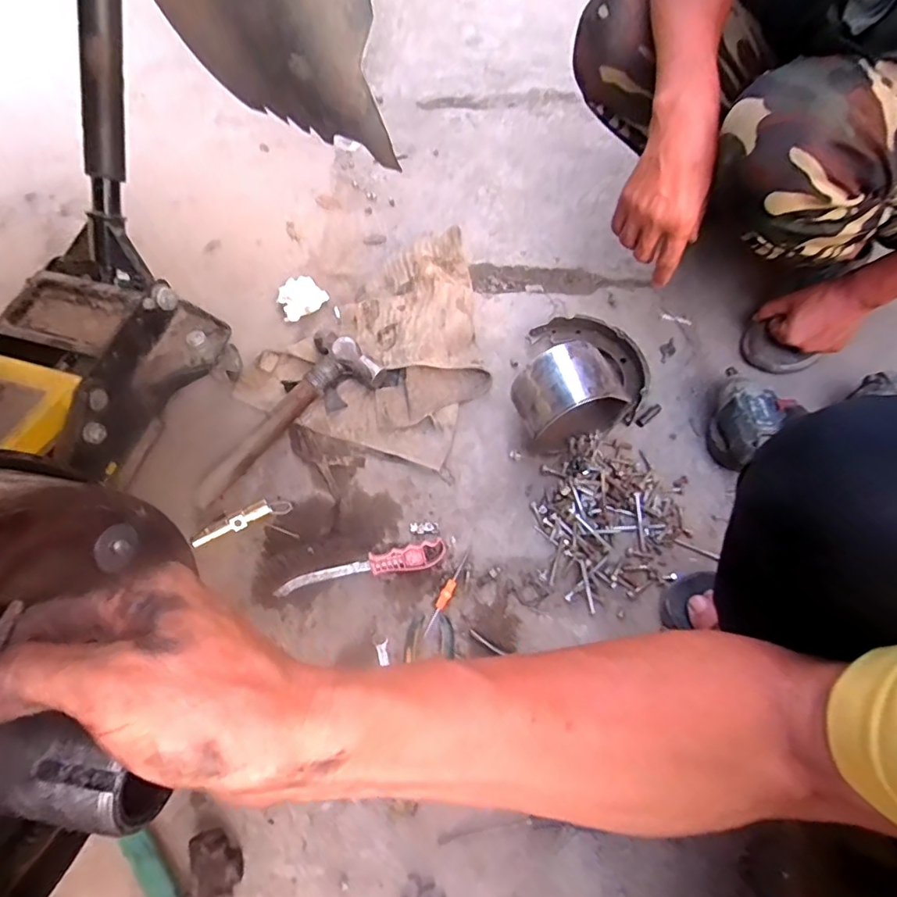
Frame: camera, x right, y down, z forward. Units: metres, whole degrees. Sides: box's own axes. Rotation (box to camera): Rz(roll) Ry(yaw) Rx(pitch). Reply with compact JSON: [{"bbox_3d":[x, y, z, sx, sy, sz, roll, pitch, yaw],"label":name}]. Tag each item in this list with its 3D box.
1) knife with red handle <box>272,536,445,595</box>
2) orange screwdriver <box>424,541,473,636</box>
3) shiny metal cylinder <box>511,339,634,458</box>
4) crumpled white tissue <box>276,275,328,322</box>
[{"bbox_3d":[-0.107,0.151,0.655,0.210,0.021,0.028,-11,64,-5],"label":"knife with red handle"},{"bbox_3d":[0.002,0.172,0.646,0.012,0.013,0.126,27,67,13],"label":"orange screwdriver"},{"bbox_3d":[0.156,-0.068,0.692,0.136,0.123,0.093,-22,65,-10],"label":"shiny metal cylinder"},{"bbox_3d":[-0.242,-0.252,0.857,0.077,0.027,0.077,-27,66,-12],"label":"crumpled white tissue"}]

